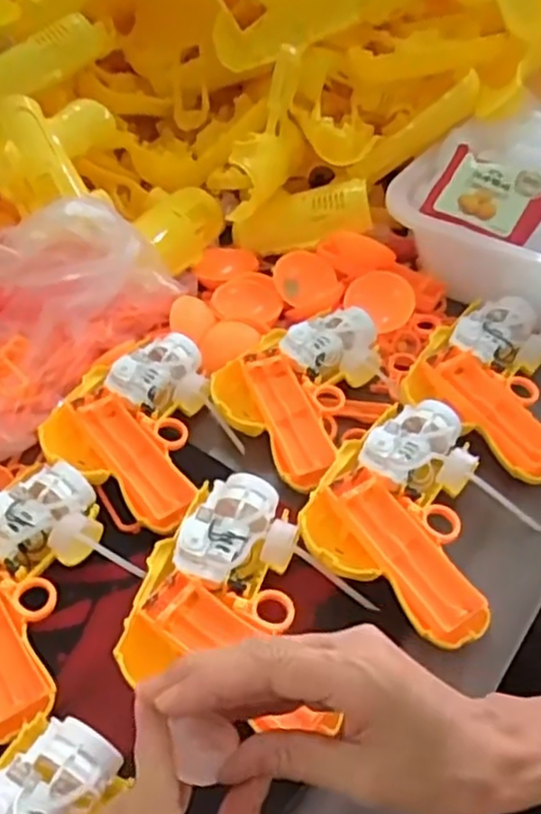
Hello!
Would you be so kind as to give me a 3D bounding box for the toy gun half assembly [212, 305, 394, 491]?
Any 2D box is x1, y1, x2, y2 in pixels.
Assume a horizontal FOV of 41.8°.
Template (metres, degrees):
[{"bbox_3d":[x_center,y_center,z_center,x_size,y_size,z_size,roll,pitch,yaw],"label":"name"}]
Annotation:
[{"bbox_3d":[0.023,-0.018,0.518,0.106,0.038,0.143,28,53,26],"label":"toy gun half assembly"}]

